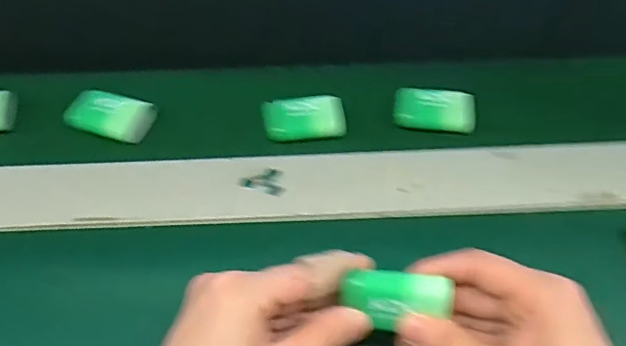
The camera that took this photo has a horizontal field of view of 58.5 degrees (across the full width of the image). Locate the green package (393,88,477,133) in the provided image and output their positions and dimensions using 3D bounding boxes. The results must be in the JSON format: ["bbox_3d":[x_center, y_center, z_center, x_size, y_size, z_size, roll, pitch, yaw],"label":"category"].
[{"bbox_3d":[0.091,-0.048,0.415,0.058,0.015,0.030,9,54,4],"label":"green package"}]

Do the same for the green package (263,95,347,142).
[{"bbox_3d":[-0.006,-0.041,0.410,0.058,0.013,0.033,-5,54,-7],"label":"green package"}]

